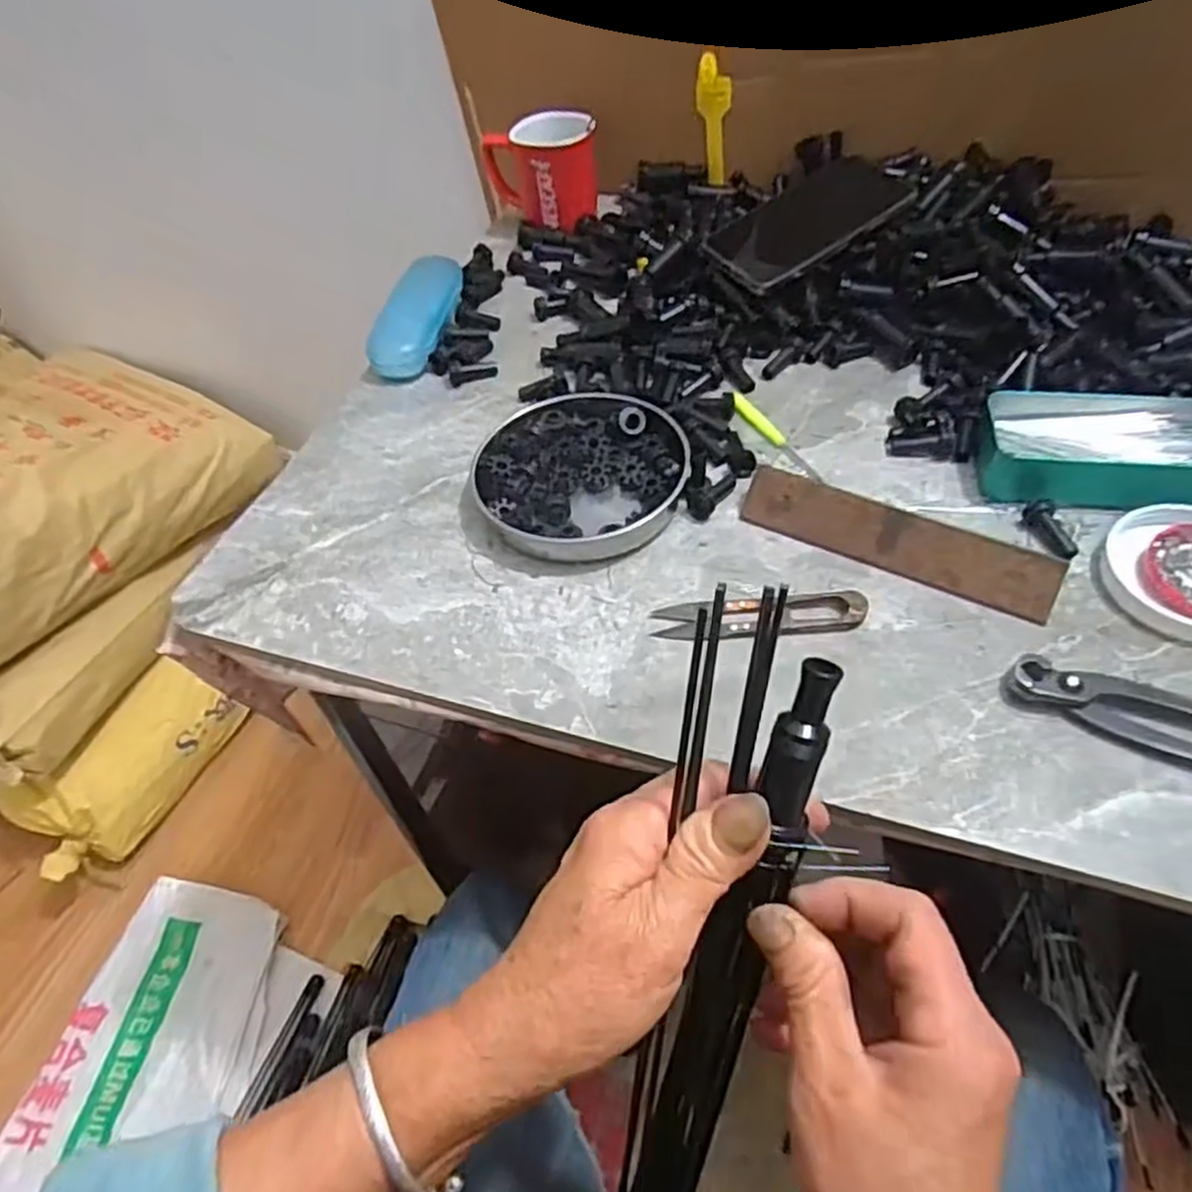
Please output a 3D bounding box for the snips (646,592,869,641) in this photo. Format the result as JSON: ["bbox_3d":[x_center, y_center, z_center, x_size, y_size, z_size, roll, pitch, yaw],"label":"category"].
[{"bbox_3d":[0.092,0.010,0.444,0.117,0.011,0.029,-3,49,1],"label":"snips"}]

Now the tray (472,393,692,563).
[{"bbox_3d":[-0.009,-0.082,0.519,0.133,0.031,0.135,-2,49,2],"label":"tray"}]

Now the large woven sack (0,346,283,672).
[{"bbox_3d":[-0.817,-0.122,1.045,0.370,0.218,0.654,21,54,20],"label":"large woven sack"}]

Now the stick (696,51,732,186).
[{"bbox_3d":[0.109,-0.443,0.734,0.031,0.107,0.013,28,57,25],"label":"stick"}]

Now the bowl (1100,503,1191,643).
[{"bbox_3d":[0.330,-0.013,0.434,0.085,0.020,0.084,-2,49,2],"label":"bowl"}]

